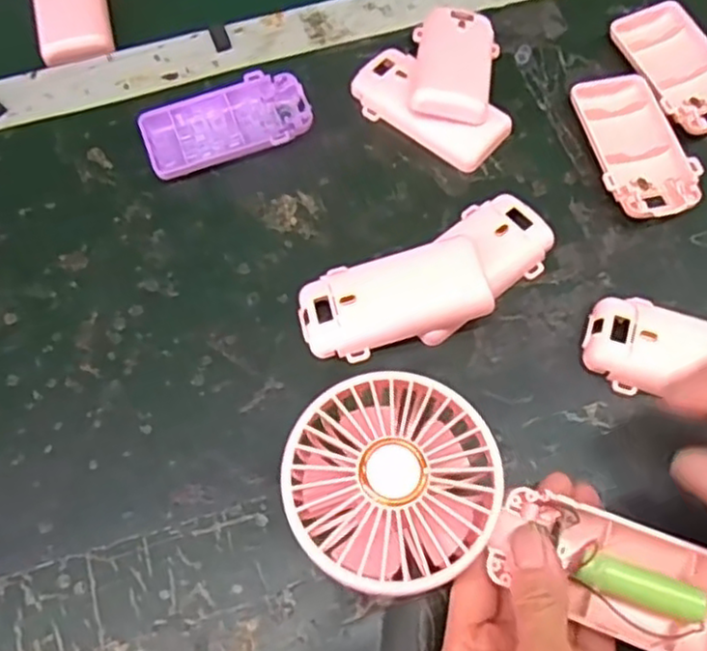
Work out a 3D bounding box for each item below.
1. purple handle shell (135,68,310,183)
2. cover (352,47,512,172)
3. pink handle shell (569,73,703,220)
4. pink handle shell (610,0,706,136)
[{"bbox_3d":[-0.073,-0.116,0.413,0.095,0.015,0.049,-21,68,-8],"label":"purple handle shell"},{"bbox_3d":[0.044,-0.129,0.415,0.094,0.018,0.043,37,72,15],"label":"cover"},{"bbox_3d":[0.158,-0.101,0.399,0.049,0.015,0.095,-13,67,-4],"label":"pink handle shell"},{"bbox_3d":[0.195,-0.155,0.424,0.049,0.012,0.097,-17,67,-6],"label":"pink handle shell"}]

